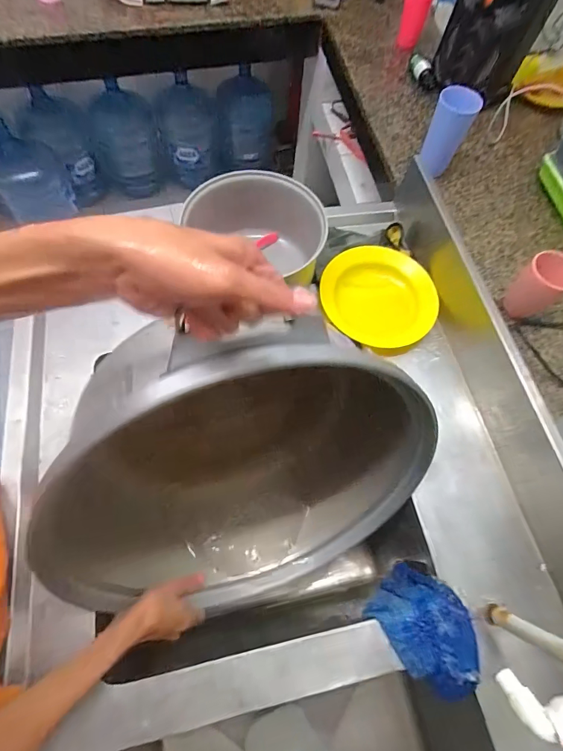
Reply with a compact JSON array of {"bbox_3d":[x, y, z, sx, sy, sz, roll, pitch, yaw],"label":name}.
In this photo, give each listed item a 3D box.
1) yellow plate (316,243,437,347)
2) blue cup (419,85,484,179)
[{"bbox_3d":[0.179,-0.151,0.699,0.203,0.025,0.189,-2,80,12],"label":"yellow plate"},{"bbox_3d":[0.330,-0.475,0.766,0.076,0.172,0.082,2,65,-4],"label":"blue cup"}]

